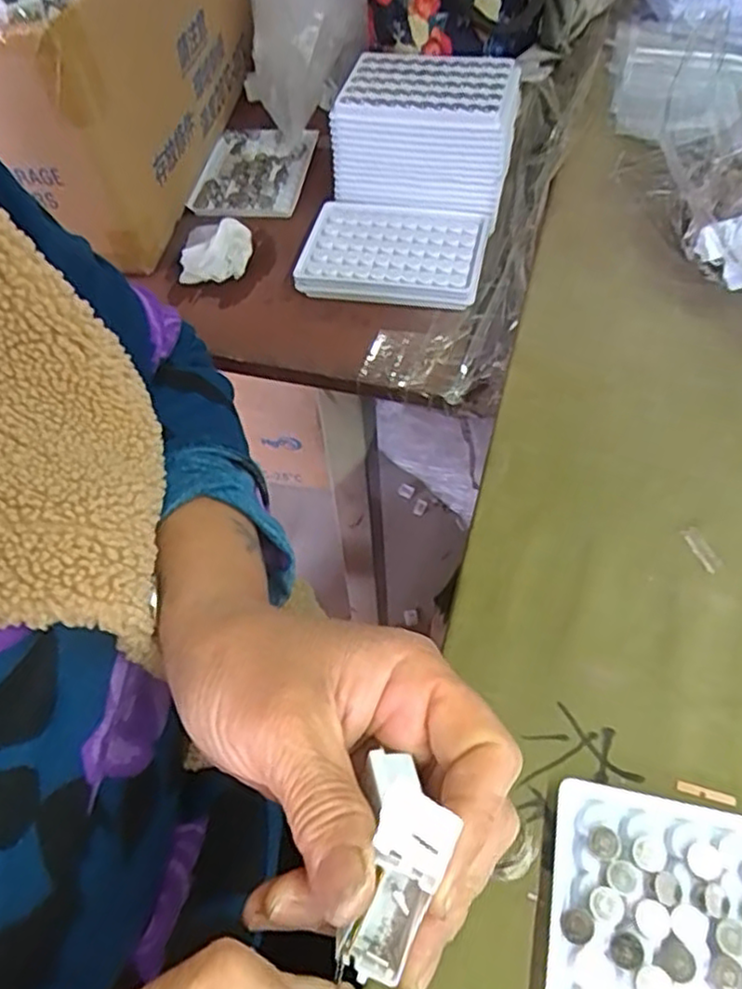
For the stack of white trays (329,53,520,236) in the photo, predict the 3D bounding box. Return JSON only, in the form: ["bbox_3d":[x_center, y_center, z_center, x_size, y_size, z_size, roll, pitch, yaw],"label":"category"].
[{"bbox_3d":[0.043,-0.279,0.532,0.132,0.070,0.106,11,56,11],"label":"stack of white trays"}]

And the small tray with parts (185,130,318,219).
[{"bbox_3d":[-0.102,-0.281,0.604,0.093,0.014,0.121,6,55,8],"label":"small tray with parts"}]

